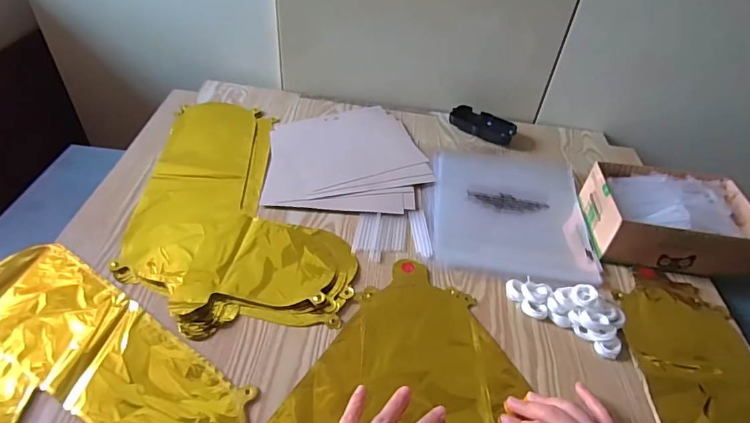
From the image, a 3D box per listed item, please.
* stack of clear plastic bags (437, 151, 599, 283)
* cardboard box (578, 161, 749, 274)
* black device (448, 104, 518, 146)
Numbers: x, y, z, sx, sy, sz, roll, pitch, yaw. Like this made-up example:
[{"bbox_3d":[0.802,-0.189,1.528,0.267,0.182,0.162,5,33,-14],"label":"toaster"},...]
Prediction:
[{"bbox_3d":[0.185,-0.007,0.635,0.202,0.017,0.245,8,44,2],"label":"stack of clear plastic bags"},{"bbox_3d":[0.375,0.007,0.584,0.183,0.072,0.125,10,44,3],"label":"cardboard box"},{"bbox_3d":[0.179,-0.143,0.763,0.108,0.027,0.049,19,45,12],"label":"black device"}]

